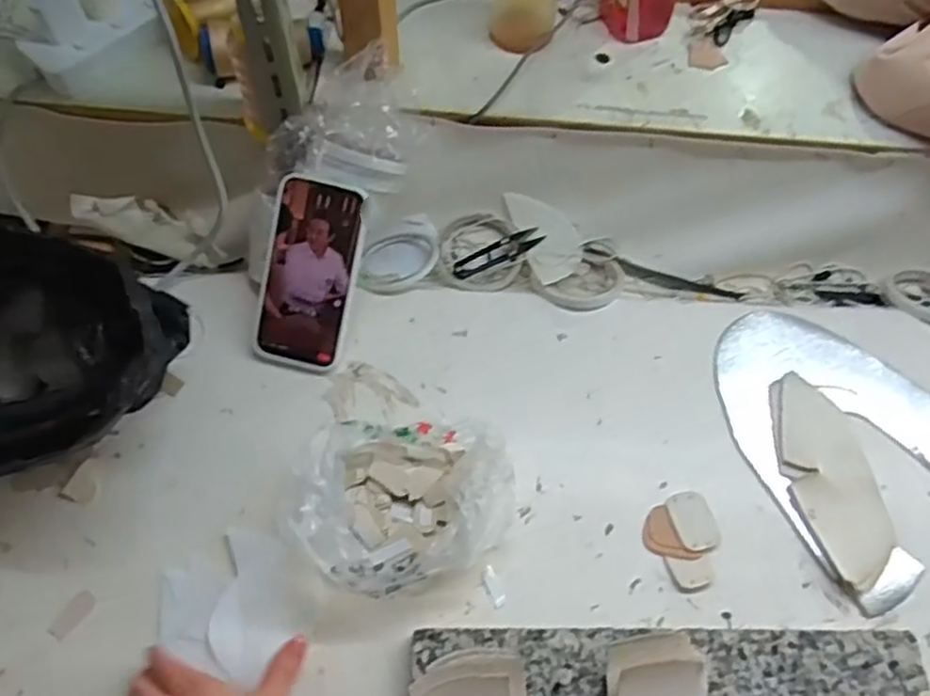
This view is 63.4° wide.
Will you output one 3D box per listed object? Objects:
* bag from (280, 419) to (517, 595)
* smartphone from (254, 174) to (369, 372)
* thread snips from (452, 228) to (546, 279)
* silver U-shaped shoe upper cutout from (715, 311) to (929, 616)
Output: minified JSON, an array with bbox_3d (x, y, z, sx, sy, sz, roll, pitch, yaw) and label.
[{"bbox_3d":[-0.051,0.117,0.599,0.155,0.070,0.163,38,67,18],"label":"bag"},{"bbox_3d":[-0.138,-0.065,0.673,0.081,0.012,0.167,13,100,6],"label":"smartphone"},{"bbox_3d":[0.031,-0.097,0.766,0.097,0.014,0.027,-22,64,-13],"label":"thread snips"},{"bbox_3d":[0.330,0.073,0.673,0.208,0.007,0.248,-35,68,-18],"label":"silver U-shaped shoe upper cutout"}]

